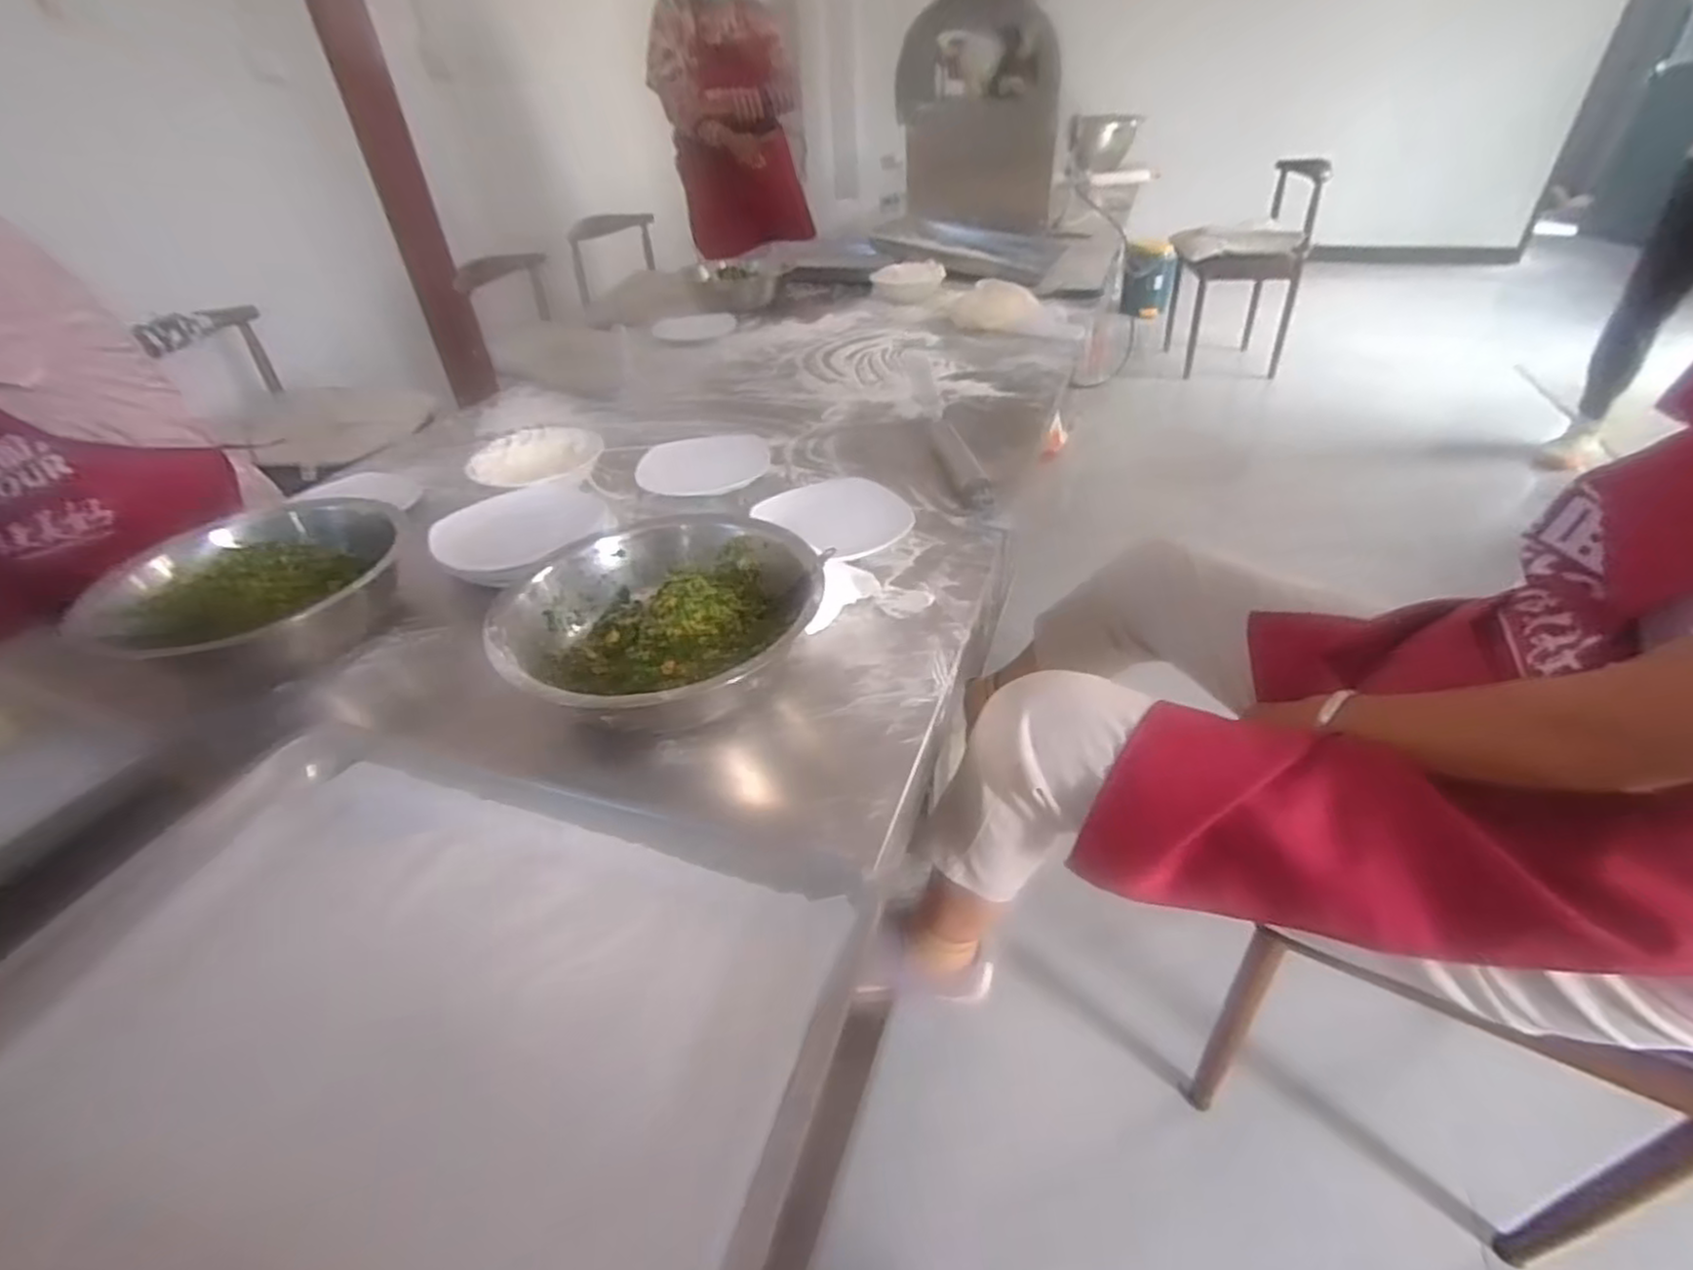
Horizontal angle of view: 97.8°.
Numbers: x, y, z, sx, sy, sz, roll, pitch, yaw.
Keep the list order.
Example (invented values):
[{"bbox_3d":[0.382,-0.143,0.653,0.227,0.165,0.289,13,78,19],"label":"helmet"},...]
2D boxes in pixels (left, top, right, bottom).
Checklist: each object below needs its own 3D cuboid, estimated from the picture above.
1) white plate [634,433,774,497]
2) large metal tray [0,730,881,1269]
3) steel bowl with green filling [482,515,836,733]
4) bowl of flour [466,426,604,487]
[{"bbox_3d":[-0.201,-0.241,1.046,0.175,0.023,0.175,-1,38,1],"label":"white plate"},{"bbox_3d":[-0.265,0.230,0.423,0.505,0.065,0.332,7,42,18],"label":"large metal tray"},{"bbox_3d":[-0.167,-0.012,0.677,0.264,0.088,0.267,-1,38,1],"label":"steel bowl with green filling"},{"bbox_3d":[-0.425,-0.237,1.020,0.155,0.048,0.188,3,38,6],"label":"bowl of flour"}]

